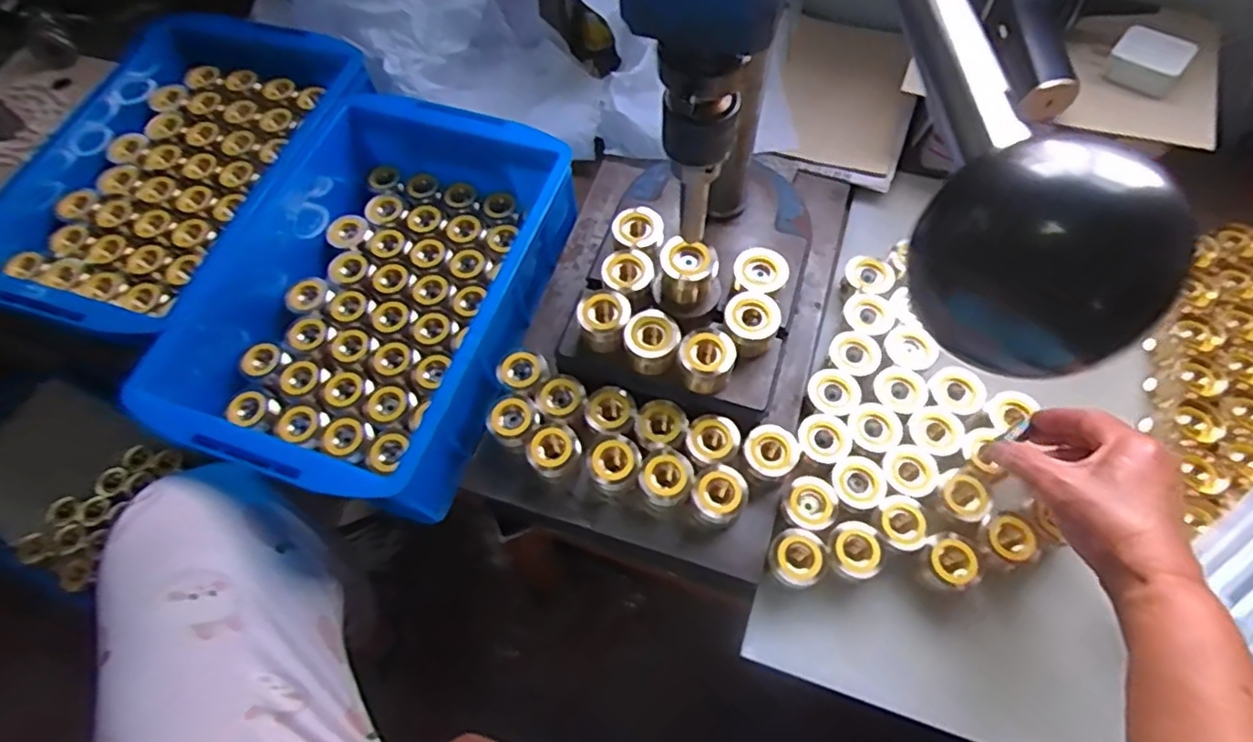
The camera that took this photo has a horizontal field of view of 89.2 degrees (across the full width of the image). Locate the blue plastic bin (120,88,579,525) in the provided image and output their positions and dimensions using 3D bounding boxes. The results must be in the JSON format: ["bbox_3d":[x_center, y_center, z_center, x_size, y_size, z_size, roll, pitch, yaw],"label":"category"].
[{"bbox_3d":[-0.207,-0.073,0.559,0.252,0.102,0.363,19,67,13],"label":"blue plastic bin"}]

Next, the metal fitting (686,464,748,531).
[{"bbox_3d":[0.070,0.097,0.490,0.040,0.041,0.041,-1,64,3],"label":"metal fitting"}]

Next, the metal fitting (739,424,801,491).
[{"bbox_3d":[0.110,0.068,0.495,0.040,0.030,0.043,-1,64,3],"label":"metal fitting"}]

